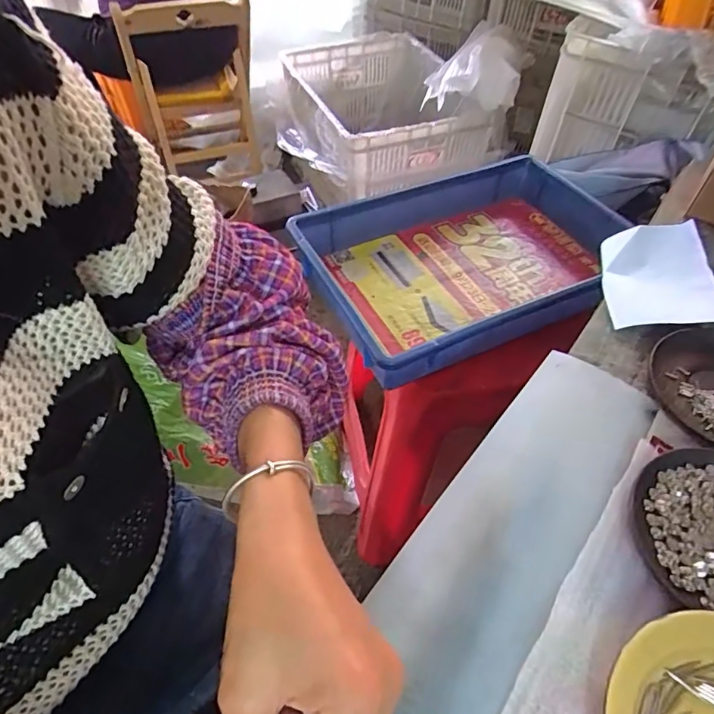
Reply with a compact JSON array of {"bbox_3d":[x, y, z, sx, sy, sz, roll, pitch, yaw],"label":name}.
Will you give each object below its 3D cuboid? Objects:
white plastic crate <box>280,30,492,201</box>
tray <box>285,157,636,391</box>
[{"bbox_3d":[0.058,-0.740,1.495,0.504,0.231,0.642,-19,55,-15],"label":"white plastic crate"},{"bbox_3d":[0.162,-0.148,0.696,0.458,0.085,0.326,-19,53,-15],"label":"tray"}]

